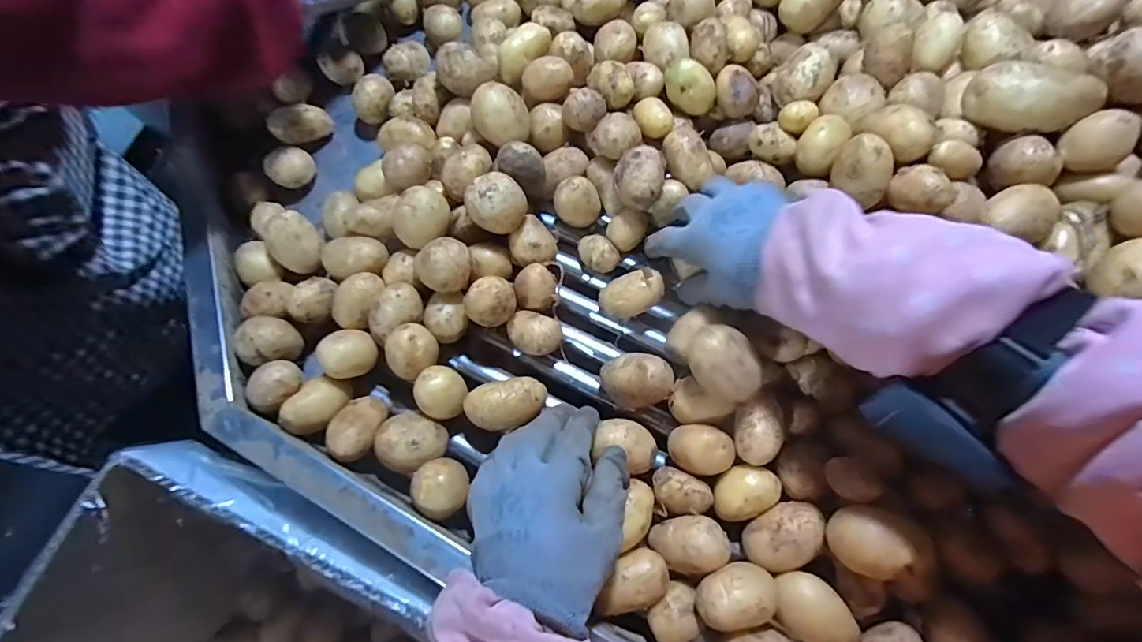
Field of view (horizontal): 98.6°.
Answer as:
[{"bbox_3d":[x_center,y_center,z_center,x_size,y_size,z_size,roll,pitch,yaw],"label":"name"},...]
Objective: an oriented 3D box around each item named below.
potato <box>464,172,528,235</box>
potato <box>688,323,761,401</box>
[{"bbox_3d":[-0.062,-0.095,0.411,0.047,0.039,0.043,0,70,0],"label":"potato"},{"bbox_3d":[0.109,0.032,0.352,0.049,0.038,0.053,-33,73,-11],"label":"potato"}]

